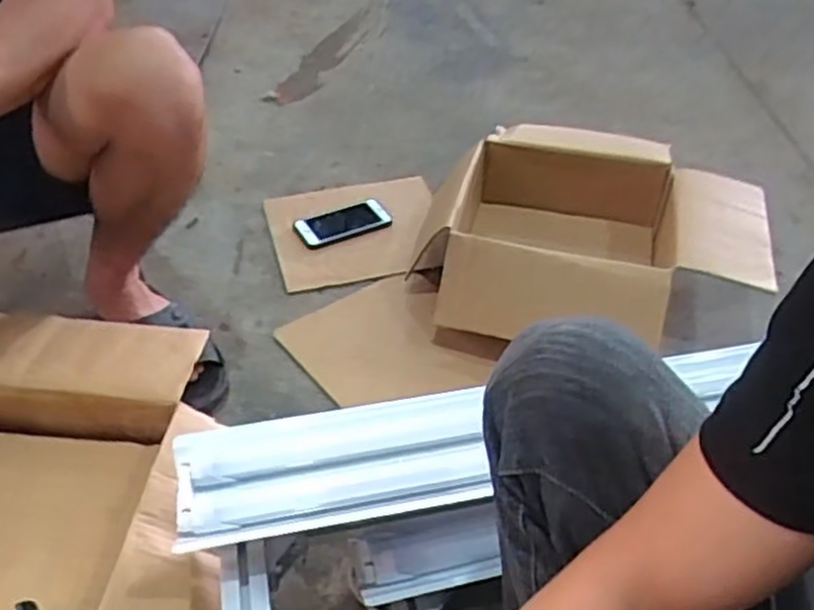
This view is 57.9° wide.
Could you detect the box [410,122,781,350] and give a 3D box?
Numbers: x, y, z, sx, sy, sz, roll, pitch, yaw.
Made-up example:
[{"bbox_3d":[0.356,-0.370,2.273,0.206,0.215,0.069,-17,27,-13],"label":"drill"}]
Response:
[{"bbox_3d":[0.274,-0.102,1.159,0.497,0.160,0.432,7,42,5],"label":"box"}]

